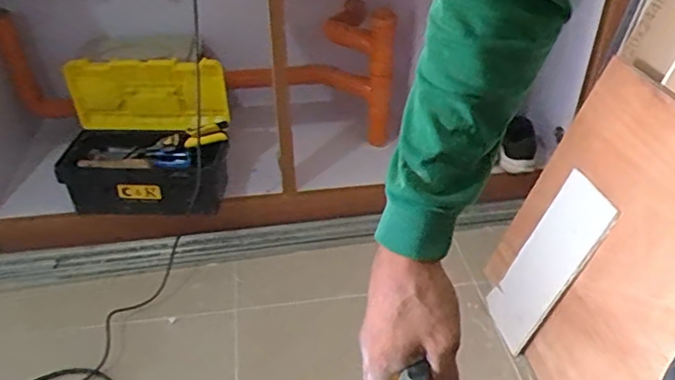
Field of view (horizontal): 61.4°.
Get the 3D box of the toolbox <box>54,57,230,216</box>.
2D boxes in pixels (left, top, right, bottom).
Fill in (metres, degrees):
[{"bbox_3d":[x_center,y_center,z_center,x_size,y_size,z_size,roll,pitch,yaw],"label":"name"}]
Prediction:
[{"bbox_3d":[-0.510,-0.147,1.510,0.410,0.351,0.276,-1,37,-1],"label":"toolbox"}]

